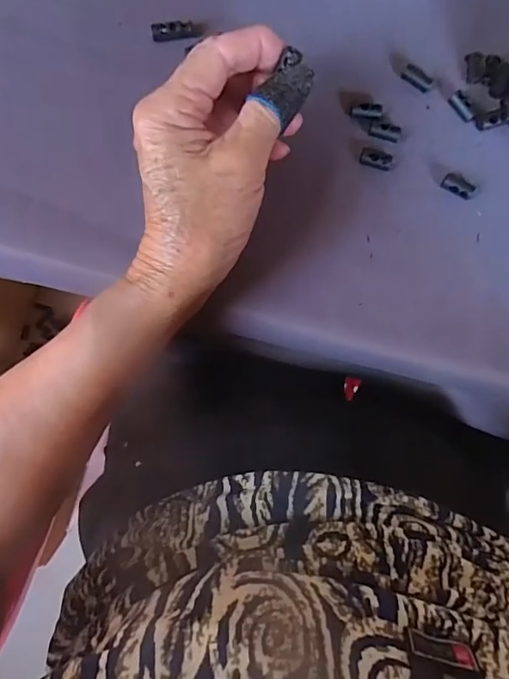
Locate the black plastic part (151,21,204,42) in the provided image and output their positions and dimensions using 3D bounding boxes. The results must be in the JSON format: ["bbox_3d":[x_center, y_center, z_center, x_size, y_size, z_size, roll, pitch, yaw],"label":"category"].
[{"bbox_3d":[-0.046,-0.185,0.290,0.030,0.007,0.008,-8,87,-2],"label":"black plastic part"}]

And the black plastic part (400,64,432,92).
[{"bbox_3d":[0.098,-0.158,0.293,0.019,0.007,0.009,32,87,1],"label":"black plastic part"}]

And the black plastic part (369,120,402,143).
[{"bbox_3d":[0.078,-0.123,0.289,0.018,0.009,0.008,18,87,0],"label":"black plastic part"}]

